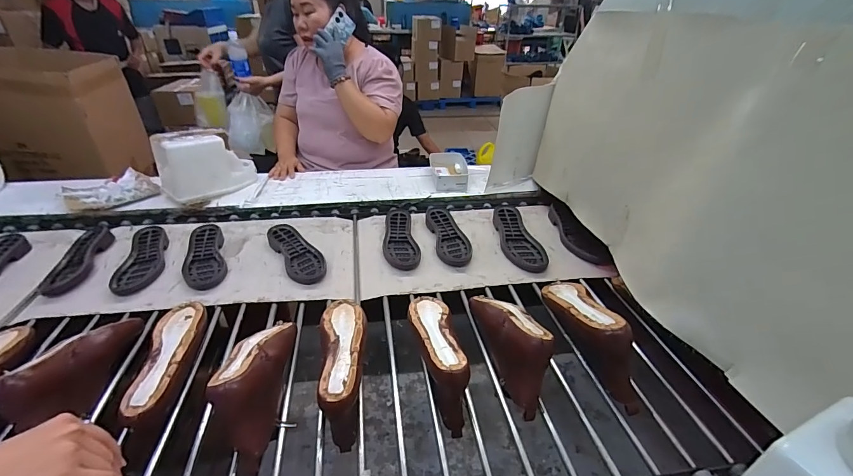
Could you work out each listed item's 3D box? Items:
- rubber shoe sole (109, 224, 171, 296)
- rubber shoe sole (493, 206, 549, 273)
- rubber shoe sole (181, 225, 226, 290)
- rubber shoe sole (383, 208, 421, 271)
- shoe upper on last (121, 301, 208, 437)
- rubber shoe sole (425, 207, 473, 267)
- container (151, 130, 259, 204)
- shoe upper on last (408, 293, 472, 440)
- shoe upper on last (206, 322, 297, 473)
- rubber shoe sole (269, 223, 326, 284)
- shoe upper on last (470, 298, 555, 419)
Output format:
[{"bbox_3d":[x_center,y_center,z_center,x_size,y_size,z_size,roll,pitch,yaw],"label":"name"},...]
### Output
[{"bbox_3d":[-0.671,0.043,0.883,0.085,0.031,0.228,-10,34,-16],"label":"rubber shoe sole"},{"bbox_3d":[0.239,-0.007,0.989,0.094,0.036,0.260,-2,33,-4],"label":"rubber shoe sole"},{"bbox_3d":[-0.539,0.038,0.906,0.087,0.034,0.225,-15,36,-23],"label":"rubber shoe sole"},{"bbox_3d":[-0.074,-0.008,0.986,0.085,0.040,0.256,-5,33,-9],"label":"rubber shoe sole"},{"bbox_3d":[-0.428,0.209,0.627,0.067,0.061,0.236,-5,33,-8],"label":"shoe upper on last"},{"bbox_3d":[0.054,-0.011,0.996,0.087,0.036,0.241,-8,33,-13],"label":"rubber shoe sole"},{"bbox_3d":[-0.654,-0.215,1.116,0.128,0.195,0.252,21,38,29],"label":"container"},{"bbox_3d":[0.016,0.201,0.670,0.073,0.109,0.232,-4,33,-8],"label":"shoe upper on last"},{"bbox_3d":[-0.271,0.218,0.588,0.074,0.102,0.229,-3,33,-5],"label":"shoe upper on last"},{"bbox_3d":[-0.313,0.035,0.913,0.084,0.041,0.225,-21,38,-30],"label":"rubber shoe sole"},{"bbox_3d":[0.155,0.170,0.669,0.075,0.098,0.236,-7,33,-12],"label":"shoe upper on last"}]

